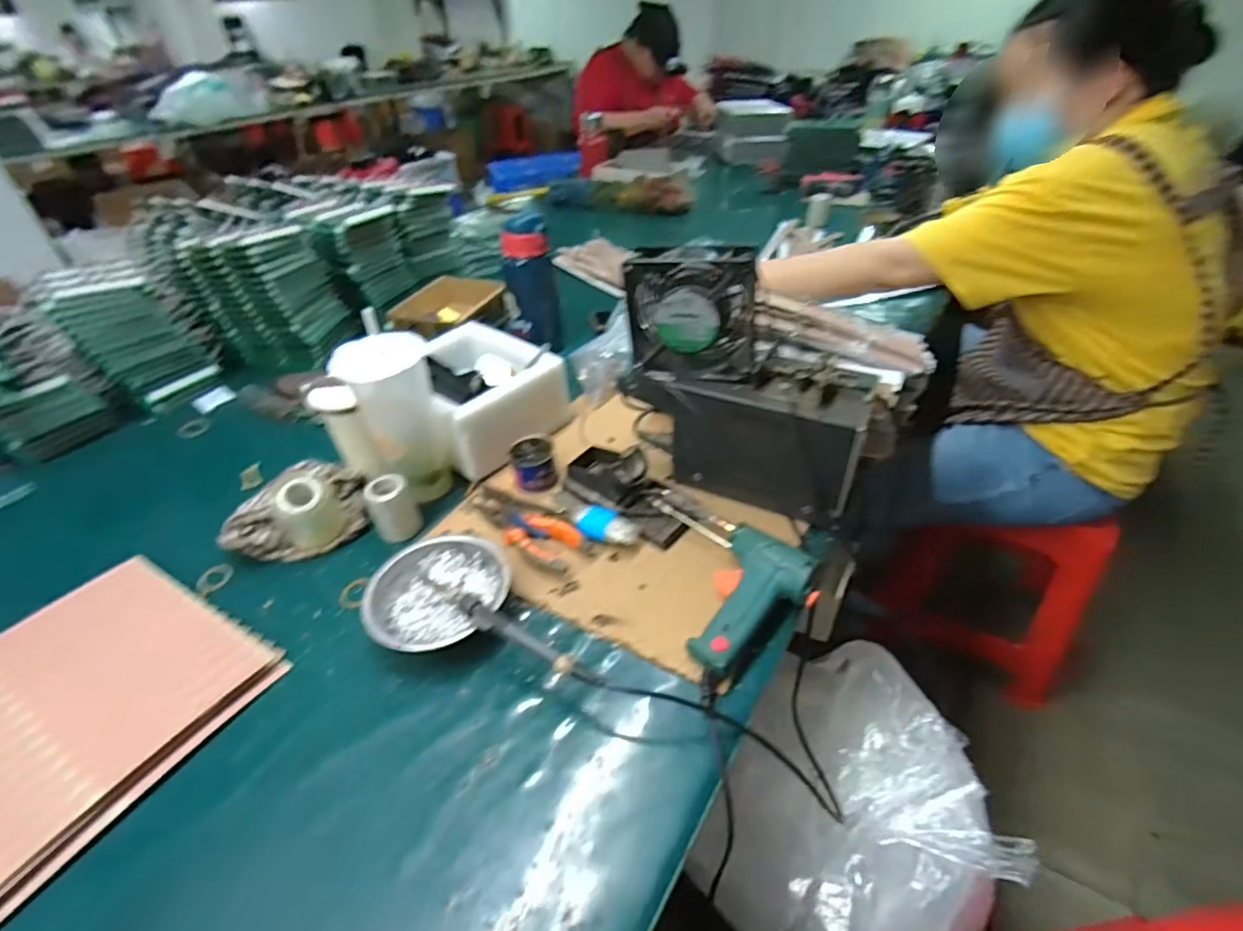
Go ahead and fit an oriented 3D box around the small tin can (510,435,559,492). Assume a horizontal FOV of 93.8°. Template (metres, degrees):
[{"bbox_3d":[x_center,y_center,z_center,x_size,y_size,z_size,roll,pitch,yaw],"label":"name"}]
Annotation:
[{"bbox_3d":[-0.103,-0.004,0.677,0.050,0.039,0.052,-11,39,-12],"label":"small tin can"}]

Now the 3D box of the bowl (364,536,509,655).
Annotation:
[{"bbox_3d":[-0.171,0.121,0.547,0.127,0.037,0.127,-20,42,-20],"label":"bowl"}]

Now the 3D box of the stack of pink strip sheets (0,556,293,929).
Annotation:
[{"bbox_3d":[-0.470,0.209,0.462,0.247,0.021,0.288,19,44,24],"label":"stack of pink strip sheets"}]

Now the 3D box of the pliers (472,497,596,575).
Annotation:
[{"bbox_3d":[-0.108,0.067,0.618,0.163,0.026,0.054,22,45,27],"label":"pliers"}]

